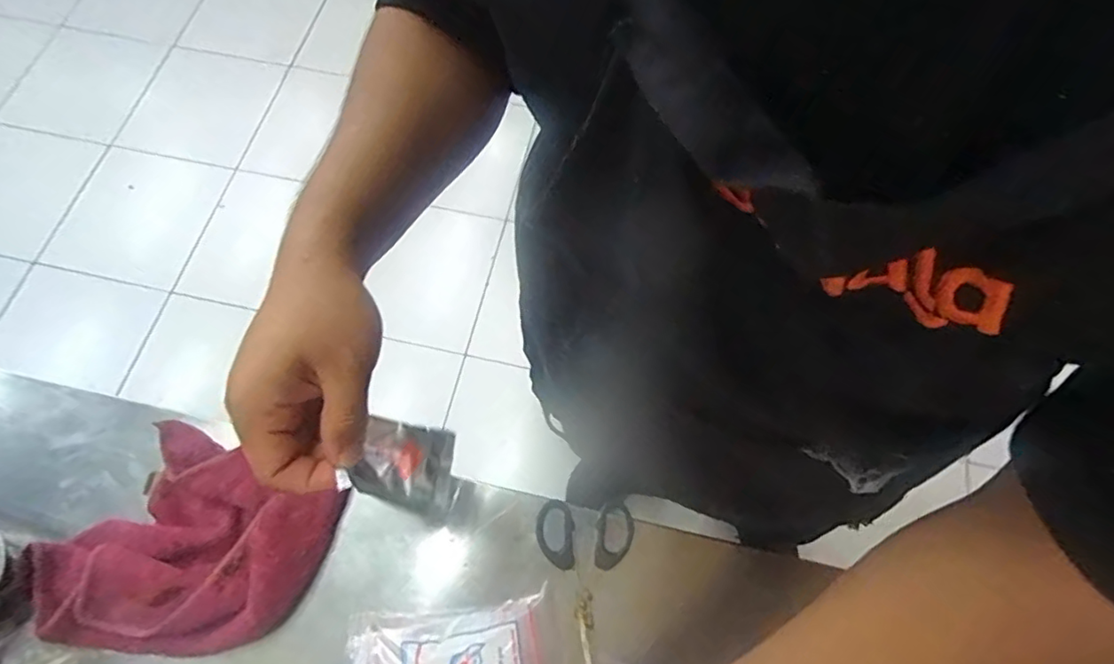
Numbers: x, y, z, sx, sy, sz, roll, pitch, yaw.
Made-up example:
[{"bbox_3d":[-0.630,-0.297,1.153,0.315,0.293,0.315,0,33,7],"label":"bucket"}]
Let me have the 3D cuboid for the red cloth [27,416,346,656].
[{"bbox_3d":[-0.289,0.164,0.431,0.196,0.029,0.156,19,69,7],"label":"red cloth"}]

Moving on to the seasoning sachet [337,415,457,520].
[{"bbox_3d":[-0.081,0.073,0.309,0.062,0.012,0.045,28,60,-26],"label":"seasoning sachet"}]

